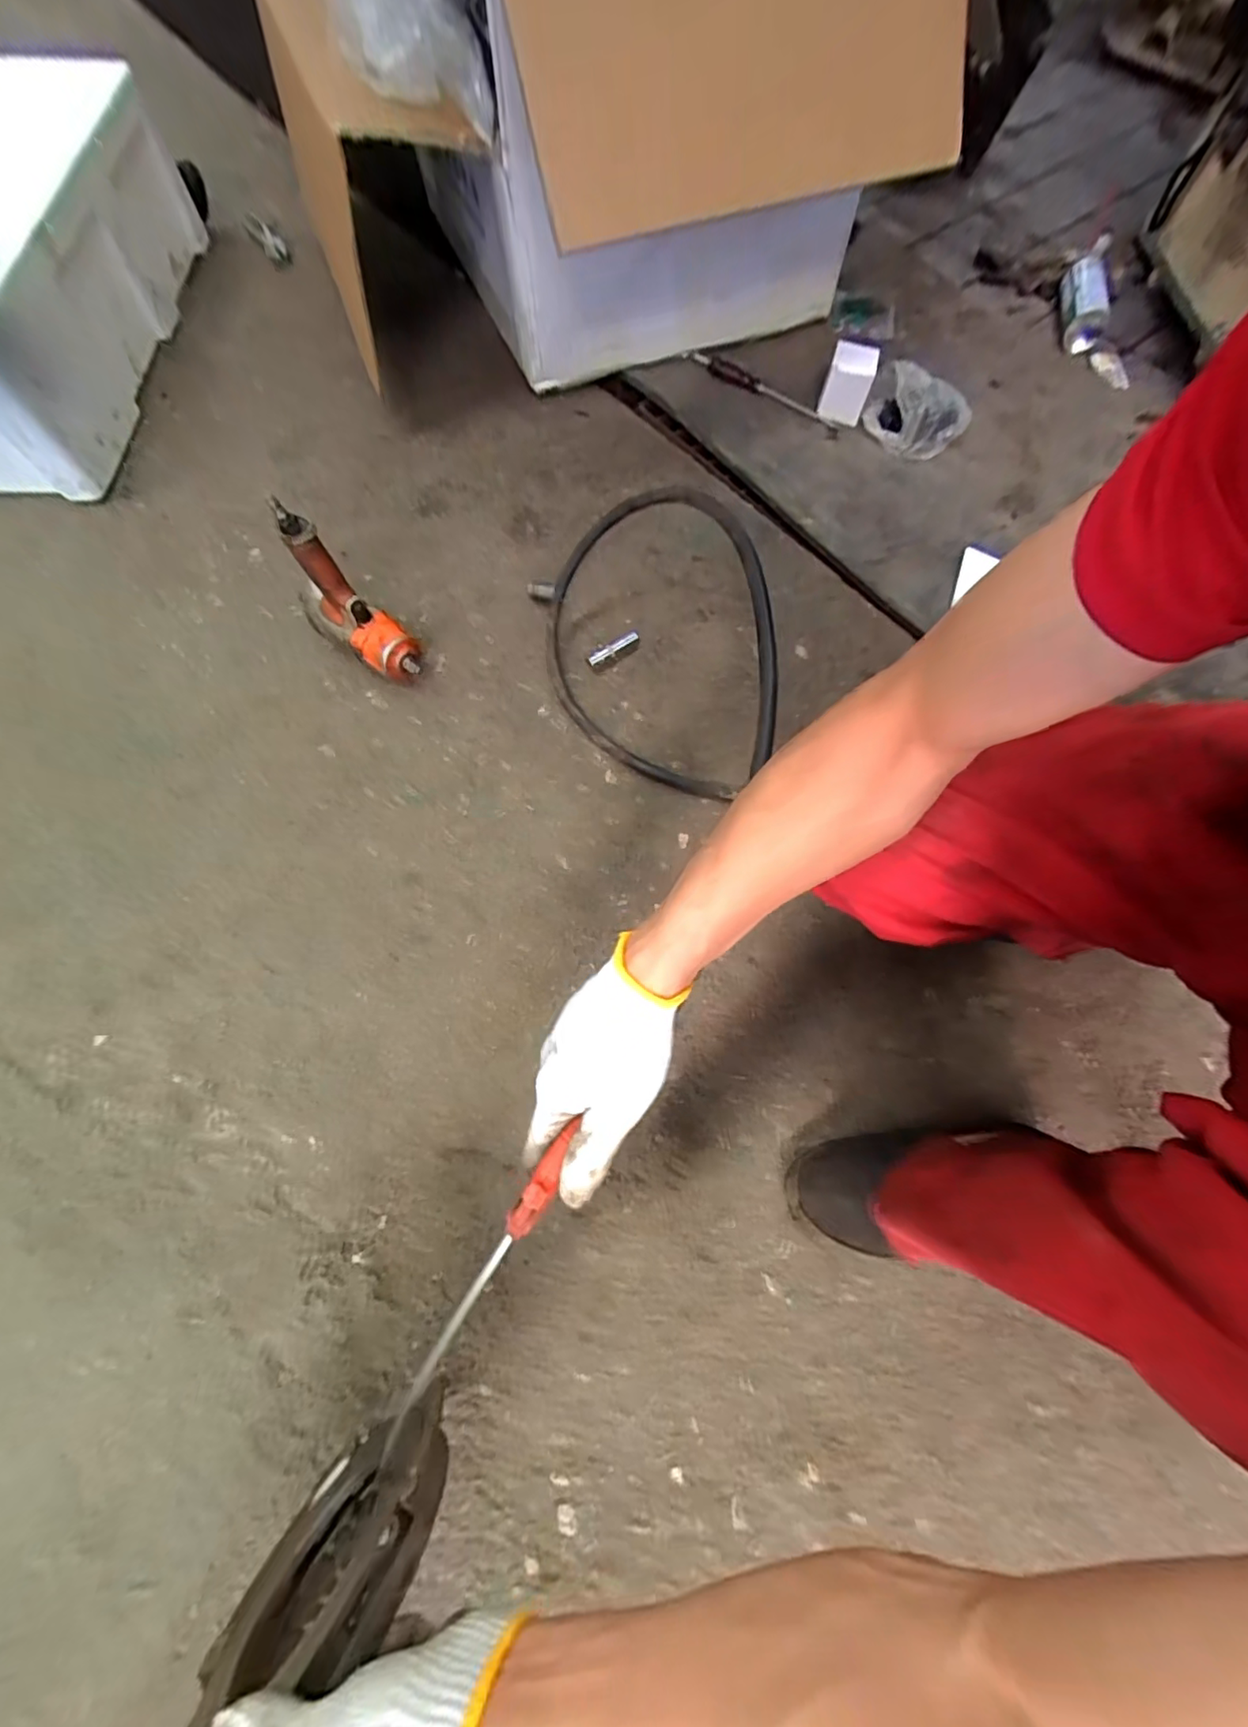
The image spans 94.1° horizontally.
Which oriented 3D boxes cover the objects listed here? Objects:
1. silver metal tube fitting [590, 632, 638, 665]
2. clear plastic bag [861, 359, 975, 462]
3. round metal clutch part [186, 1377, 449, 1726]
[{"bbox_3d":[-0.013,-0.300,0.818,0.078,0.016,0.018,-31,74,-12],"label":"silver metal tube fitting"},{"bbox_3d":[0.471,-0.727,0.918,0.159,0.067,0.119,24,71,6],"label":"clear plastic bag"},{"bbox_3d":[-0.201,0.497,0.407,0.215,0.199,0.072,-41,76,-15],"label":"round metal clutch part"}]

